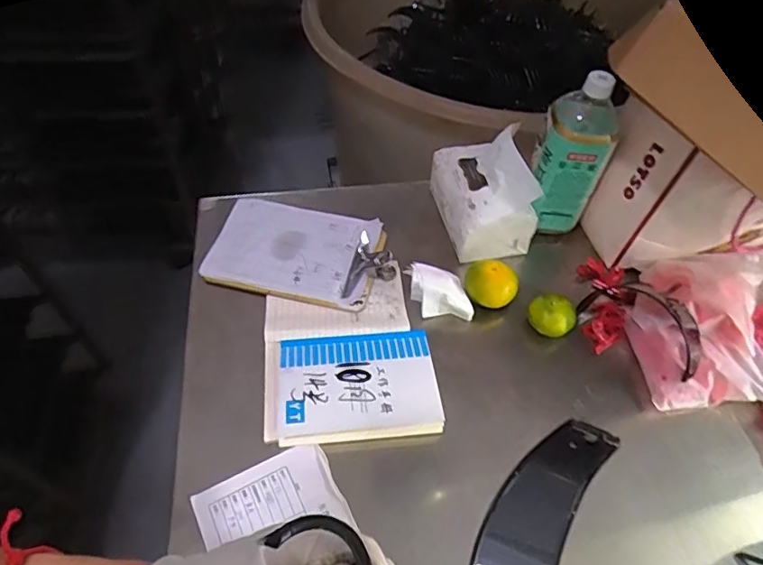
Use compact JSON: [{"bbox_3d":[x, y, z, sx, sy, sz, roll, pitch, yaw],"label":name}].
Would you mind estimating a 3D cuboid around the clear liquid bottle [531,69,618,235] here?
[{"bbox_3d":[0.235,-0.153,0.663,0.085,0.202,0.079,23,55,15],"label":"clear liquid bottle"}]

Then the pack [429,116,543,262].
[{"bbox_3d":[0.133,-0.130,0.693,0.098,0.131,0.143,-9,53,-9],"label":"pack"}]

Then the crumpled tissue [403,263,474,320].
[{"bbox_3d":[0.072,0.009,0.646,0.082,0.045,0.049,6,52,2],"label":"crumpled tissue"}]

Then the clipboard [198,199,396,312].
[{"bbox_3d":[-0.105,-0.048,0.692,0.233,0.022,0.154,9,53,5],"label":"clipboard"}]

